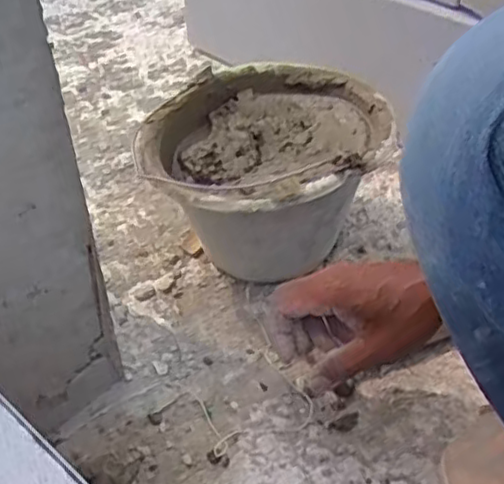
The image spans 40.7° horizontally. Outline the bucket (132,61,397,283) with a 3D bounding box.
[{"bbox_3d":[0.020,-0.058,0.748,0.231,0.184,0.251,-1,41,1],"label":"bucket"}]

